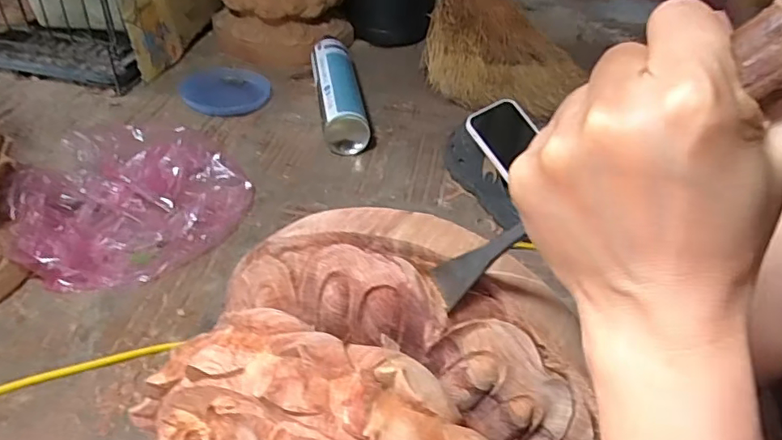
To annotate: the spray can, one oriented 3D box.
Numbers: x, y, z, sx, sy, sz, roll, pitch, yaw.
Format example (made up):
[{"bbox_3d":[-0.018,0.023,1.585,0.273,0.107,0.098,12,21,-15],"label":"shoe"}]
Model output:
[{"bbox_3d":[-0.079,-0.193,0.857,0.068,0.069,0.268,-2,41,-11],"label":"spray can"}]

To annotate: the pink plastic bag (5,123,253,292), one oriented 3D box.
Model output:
[{"bbox_3d":[-0.287,-0.031,0.637,0.243,0.075,0.205,-9,42,-18],"label":"pink plastic bag"}]

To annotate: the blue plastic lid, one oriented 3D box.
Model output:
[{"bbox_3d":[-0.271,-0.212,0.901,0.138,0.010,0.147,4,40,-3],"label":"blue plastic lid"}]

